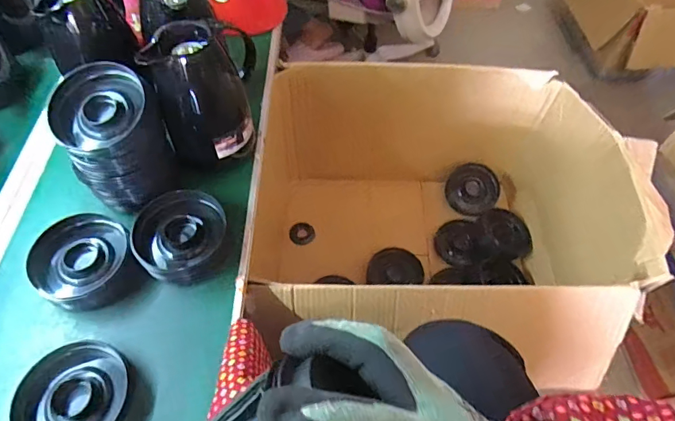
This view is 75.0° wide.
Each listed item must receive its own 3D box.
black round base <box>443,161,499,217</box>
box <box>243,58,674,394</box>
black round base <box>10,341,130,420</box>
[{"bbox_3d":[0.326,-0.051,1.071,0.126,0.015,0.126,-4,75,17],"label":"black round base"},{"bbox_3d":[0.199,0.020,0.898,0.763,0.368,0.531,6,57,4],"label":"box"},{"bbox_3d":[-0.296,0.209,0.491,0.110,0.027,0.111,0,57,0],"label":"black round base"}]

